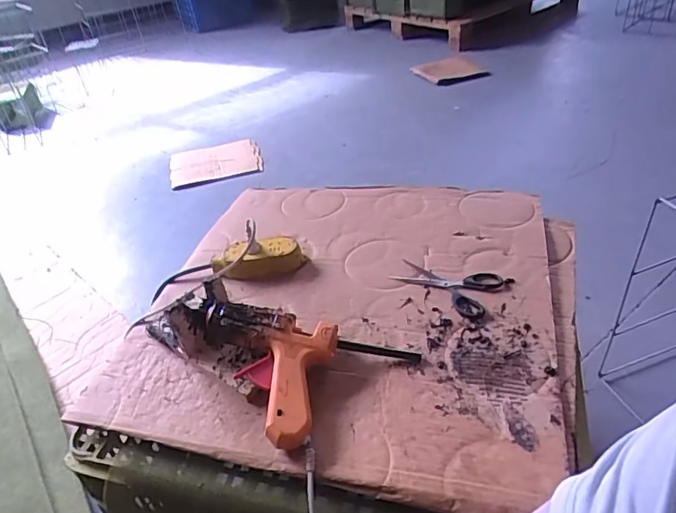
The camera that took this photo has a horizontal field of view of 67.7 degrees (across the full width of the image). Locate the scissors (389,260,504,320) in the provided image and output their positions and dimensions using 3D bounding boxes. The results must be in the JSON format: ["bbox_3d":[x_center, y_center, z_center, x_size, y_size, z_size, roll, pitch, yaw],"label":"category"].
[{"bbox_3d":[0.153,0.033,0.704,0.141,0.007,0.092,24,47,34],"label":"scissors"}]

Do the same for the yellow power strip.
[{"bbox_3d":[-0.119,0.003,0.767,0.138,0.042,0.061,-11,38,-5],"label":"yellow power strip"}]

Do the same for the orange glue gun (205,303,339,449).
[{"bbox_3d":[-0.096,0.131,0.581,0.165,0.065,0.156,4,39,13],"label":"orange glue gun"}]

